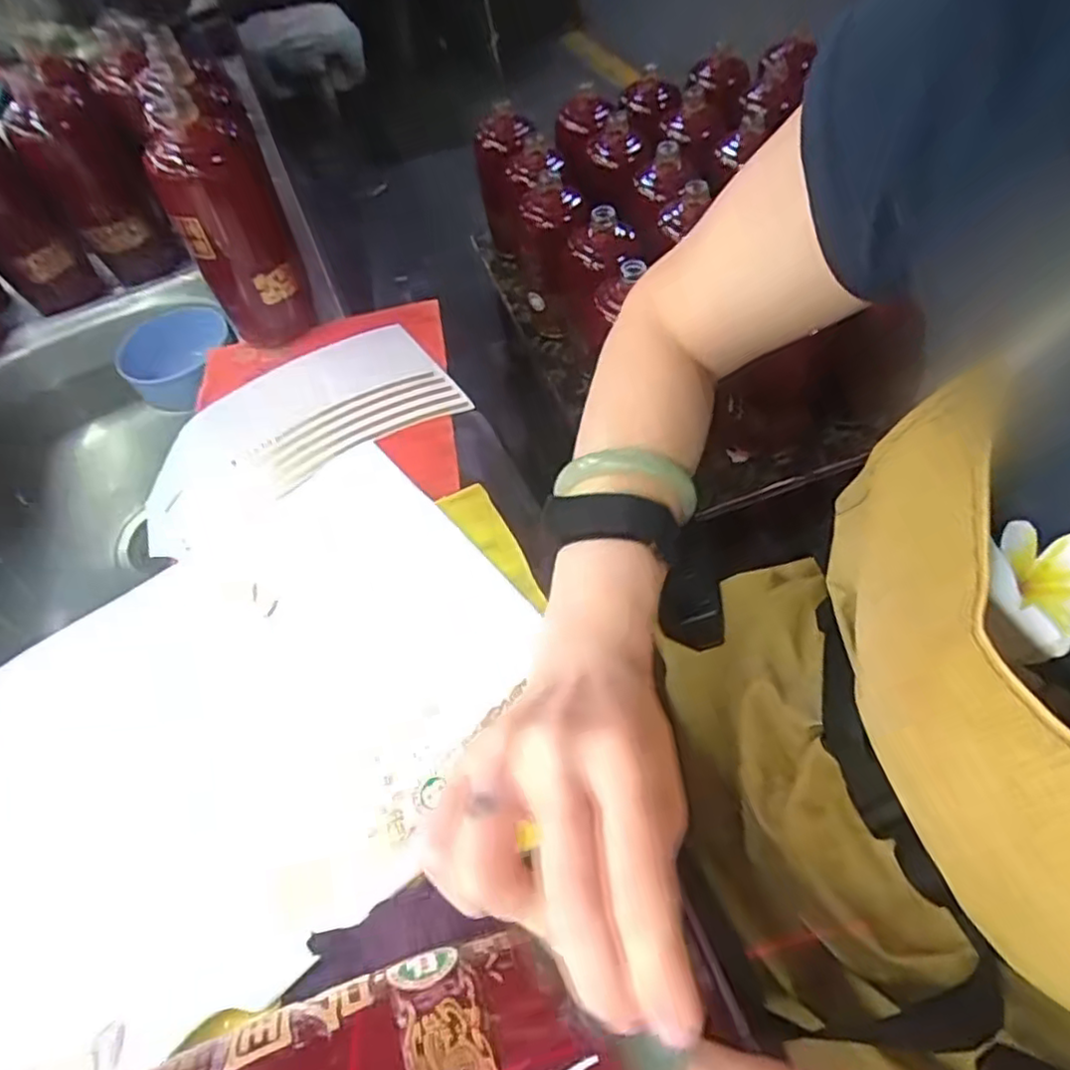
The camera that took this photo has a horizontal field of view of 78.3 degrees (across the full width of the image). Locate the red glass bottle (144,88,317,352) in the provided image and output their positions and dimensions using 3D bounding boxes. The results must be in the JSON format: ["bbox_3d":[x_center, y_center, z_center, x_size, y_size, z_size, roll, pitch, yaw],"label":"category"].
[{"bbox_3d":[-0.246,-0.253,0.541,0.081,0.176,0.088,-22,57,-10],"label":"red glass bottle"}]

